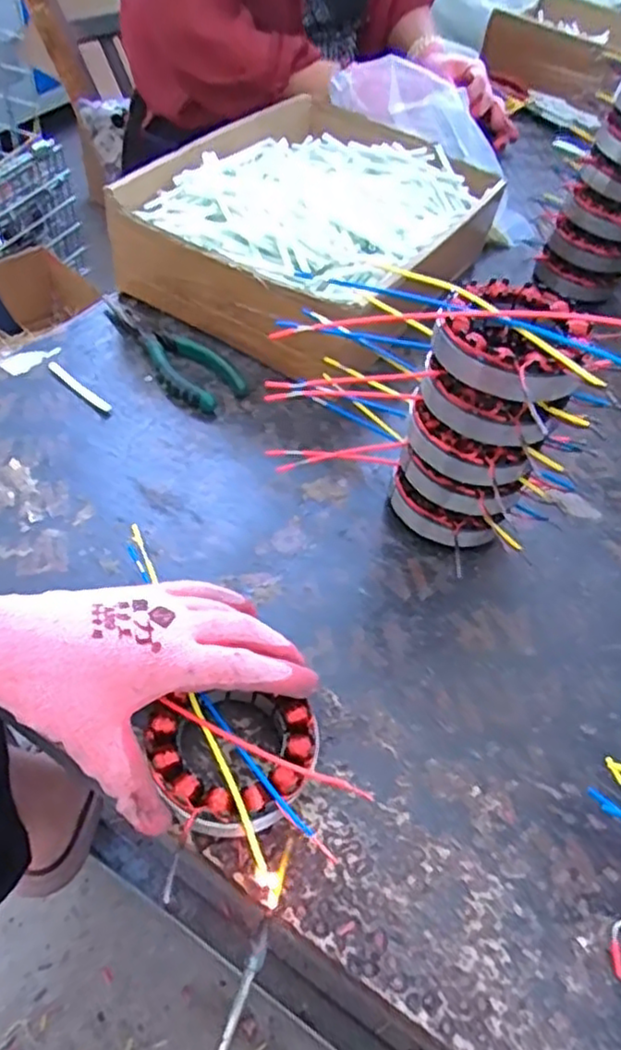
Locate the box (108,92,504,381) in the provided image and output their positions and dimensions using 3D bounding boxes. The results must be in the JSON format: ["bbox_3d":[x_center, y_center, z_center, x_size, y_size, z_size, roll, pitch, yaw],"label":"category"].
[{"bbox_3d":[0.013,-0.289,0.632,0.243,0.084,0.333,29,53,15],"label":"box"}]

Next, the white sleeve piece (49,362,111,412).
[{"bbox_3d":[-0.180,-0.108,0.531,0.067,0.006,0.010,39,56,21],"label":"white sleeve piece"}]

